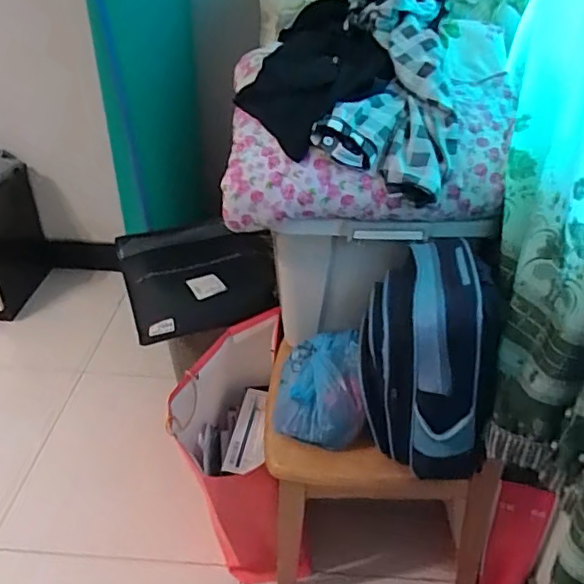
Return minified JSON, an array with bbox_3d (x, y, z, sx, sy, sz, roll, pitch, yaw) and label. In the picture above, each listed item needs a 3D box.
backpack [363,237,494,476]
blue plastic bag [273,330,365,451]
[{"bbox_3d":[0.218,0.105,0.964,0.194,0.309,0.268,0,35,0],"label":"backpack"},{"bbox_3d":[0.053,0.157,1.064,0.159,0.123,0.228,4,35,5],"label":"blue plastic bag"}]

